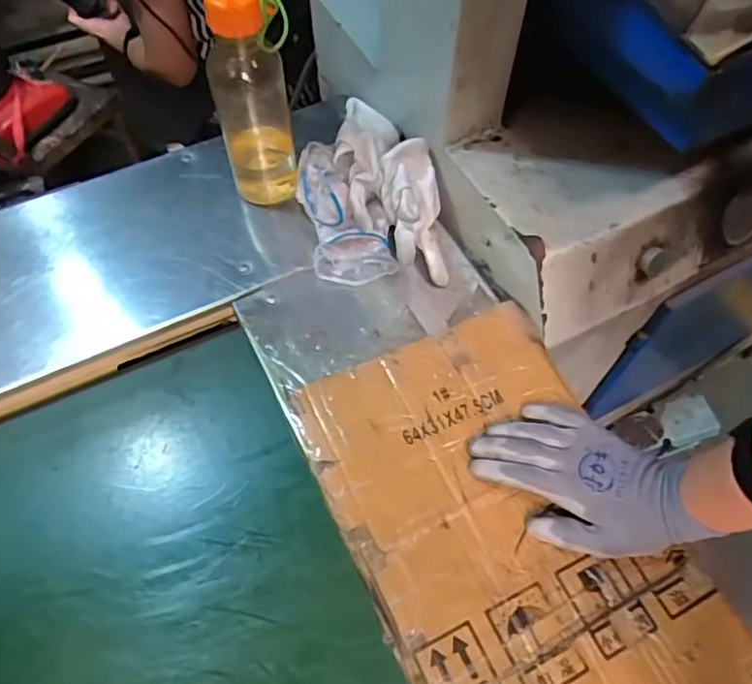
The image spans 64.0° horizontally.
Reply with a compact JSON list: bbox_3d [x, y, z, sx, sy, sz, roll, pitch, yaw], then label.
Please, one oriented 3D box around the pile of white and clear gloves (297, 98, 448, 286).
[{"bbox_3d":[-0.006,-0.154,0.617,0.137,0.084,0.170,-2,61,-1],"label":"pile of white and clear gloves"}]

